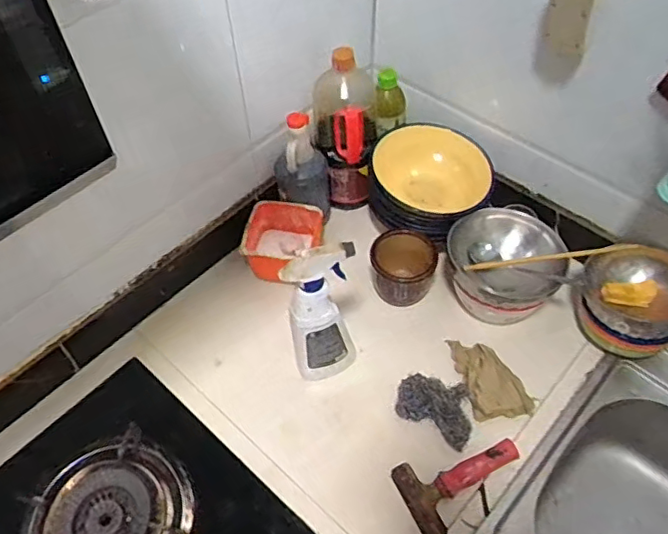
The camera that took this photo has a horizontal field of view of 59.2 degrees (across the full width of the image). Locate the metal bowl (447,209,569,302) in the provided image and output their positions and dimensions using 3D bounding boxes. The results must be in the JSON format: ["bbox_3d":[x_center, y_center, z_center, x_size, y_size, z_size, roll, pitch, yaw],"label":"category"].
[{"bbox_3d":[0.257,-0.010,0.862,0.145,0.068,0.149,-1,53,1],"label":"metal bowl"}]

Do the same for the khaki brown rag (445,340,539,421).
[{"bbox_3d":[0.224,0.150,0.837,0.082,0.034,0.132,-9,53,-6],"label":"khaki brown rag"}]

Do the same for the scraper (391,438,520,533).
[{"bbox_3d":[0.163,0.268,0.753,0.155,0.027,0.097,-23,56,-15],"label":"scraper"}]

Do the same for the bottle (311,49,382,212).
[{"bbox_3d":[0.018,-0.214,0.956,0.105,0.260,0.093,2,53,2],"label":"bottle"}]

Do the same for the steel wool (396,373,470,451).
[{"bbox_3d":[0.137,0.190,0.798,0.108,0.038,0.080,16,55,13],"label":"steel wool"}]

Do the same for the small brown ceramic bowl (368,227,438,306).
[{"bbox_3d":[0.106,0.002,0.913,0.094,0.094,0.099,-1,53,1],"label":"small brown ceramic bowl"}]

